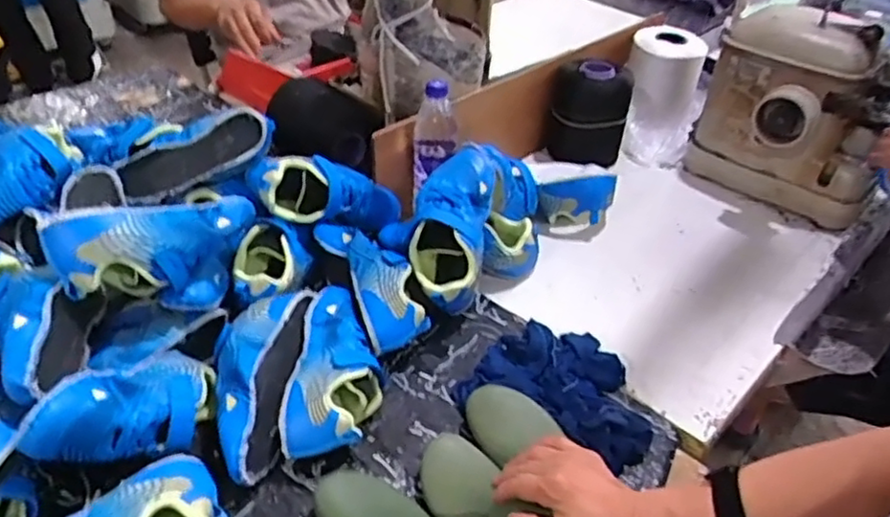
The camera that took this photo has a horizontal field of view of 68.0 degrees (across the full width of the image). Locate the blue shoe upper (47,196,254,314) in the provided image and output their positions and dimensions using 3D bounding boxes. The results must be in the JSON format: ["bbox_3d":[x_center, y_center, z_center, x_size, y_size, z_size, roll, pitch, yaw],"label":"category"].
[{"bbox_3d":[-0.288,-0.013,0.697,0.080,0.119,0.215,31,46,28],"label":"blue shoe upper"}]

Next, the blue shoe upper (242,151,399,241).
[{"bbox_3d":[-0.150,-0.087,0.899,0.211,0.081,0.084,13,32,-34],"label":"blue shoe upper"}]

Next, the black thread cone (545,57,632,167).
[{"bbox_3d":[0.263,-0.267,1.211,0.135,0.157,0.128,15,41,12],"label":"black thread cone"}]

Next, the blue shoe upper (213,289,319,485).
[{"bbox_3d":[-0.197,0.119,0.687,0.082,0.065,0.210,5,40,-1],"label":"blue shoe upper"}]

